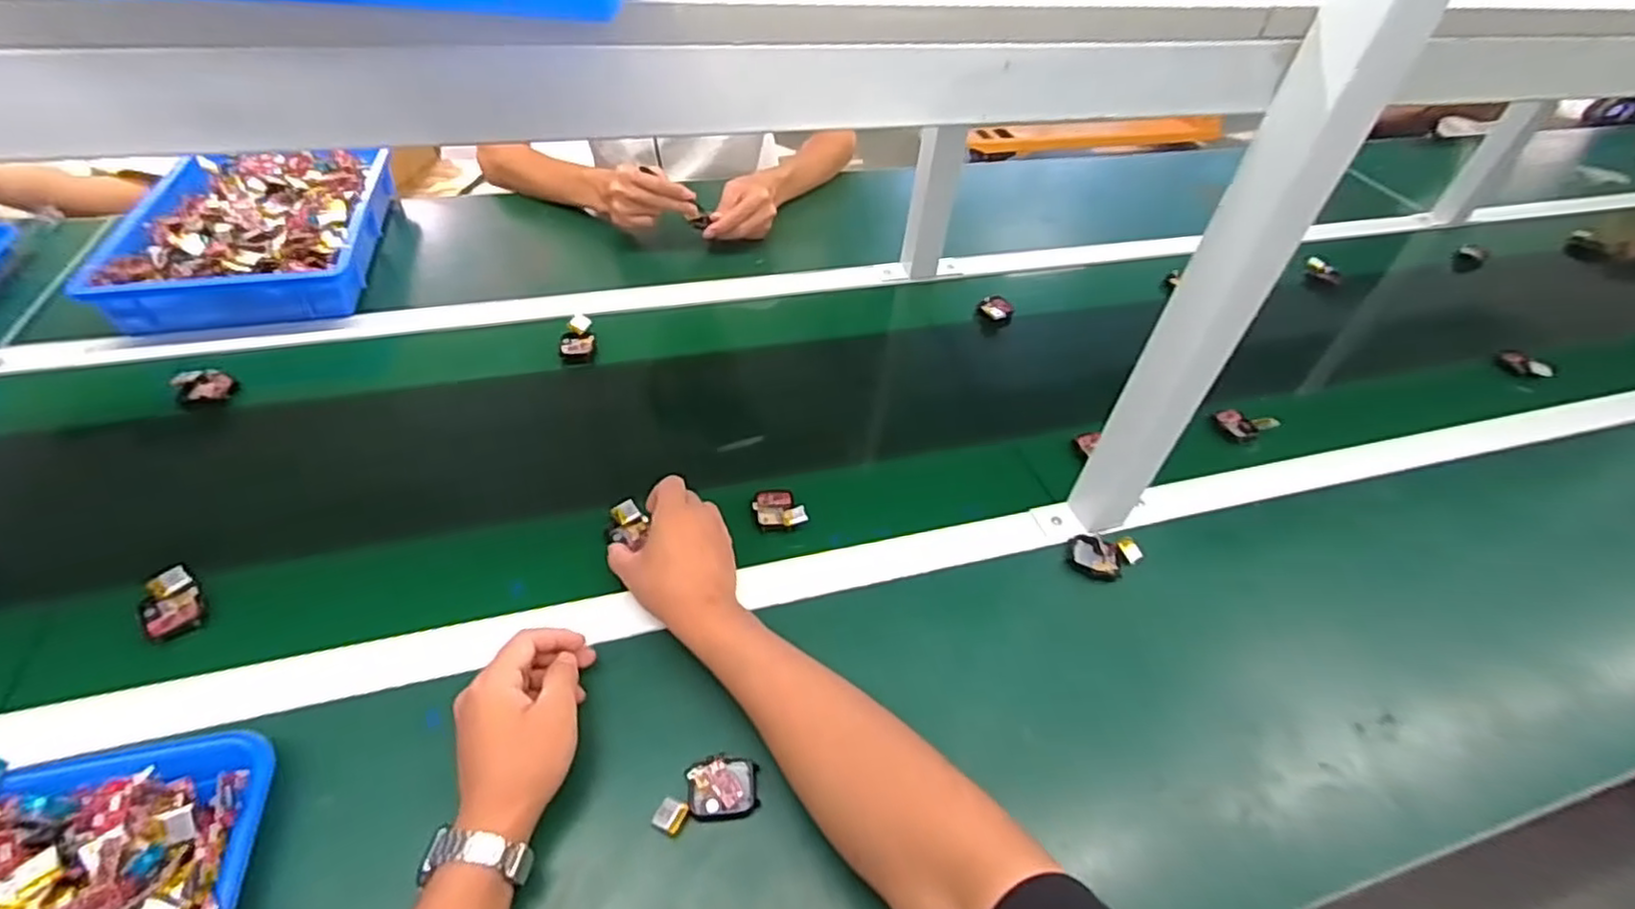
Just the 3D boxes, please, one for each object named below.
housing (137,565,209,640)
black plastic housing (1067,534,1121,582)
[{"bbox_3d":[-0.490,0.113,0.529,0.035,0.019,0.057,-23,53,-26],"label":"housing"},{"bbox_3d":[0.249,0.092,0.628,0.044,0.007,0.042,5,57,13],"label":"black plastic housing"}]

